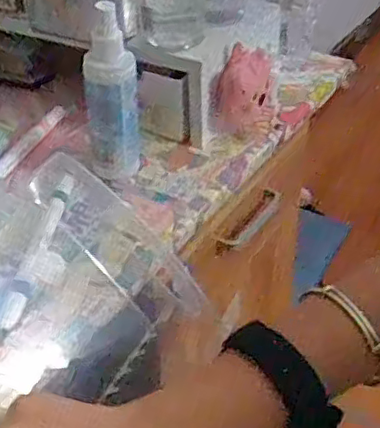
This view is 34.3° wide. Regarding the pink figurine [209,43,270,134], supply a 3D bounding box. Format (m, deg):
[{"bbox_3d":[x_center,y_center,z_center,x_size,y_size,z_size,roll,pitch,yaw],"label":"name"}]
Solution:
[{"bbox_3d":[0.044,-0.103,0.522,0.060,0.071,0.023,6,19,-27],"label":"pink figurine"}]

